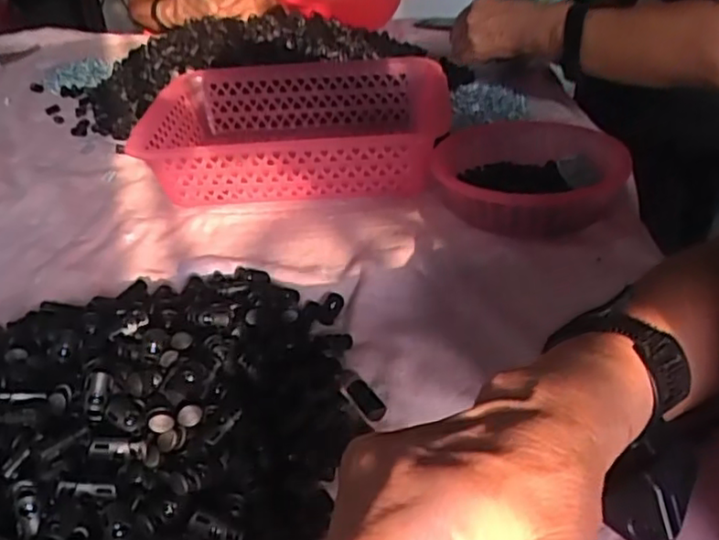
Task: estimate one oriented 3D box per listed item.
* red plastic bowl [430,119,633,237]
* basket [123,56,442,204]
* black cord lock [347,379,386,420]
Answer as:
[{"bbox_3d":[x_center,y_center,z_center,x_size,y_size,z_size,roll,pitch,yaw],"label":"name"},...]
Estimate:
[{"bbox_3d":[0.157,-0.086,0.614,0.155,0.062,0.171,-9,32,-8],"label":"red plastic bowl"},{"bbox_3d":[-0.059,-0.151,0.711,0.310,0.094,0.213,-3,31,3],"label":"basket"},{"bbox_3d":[0.004,0.080,0.404,0.015,0.007,0.029,-21,35,-25],"label":"black cord lock"}]

